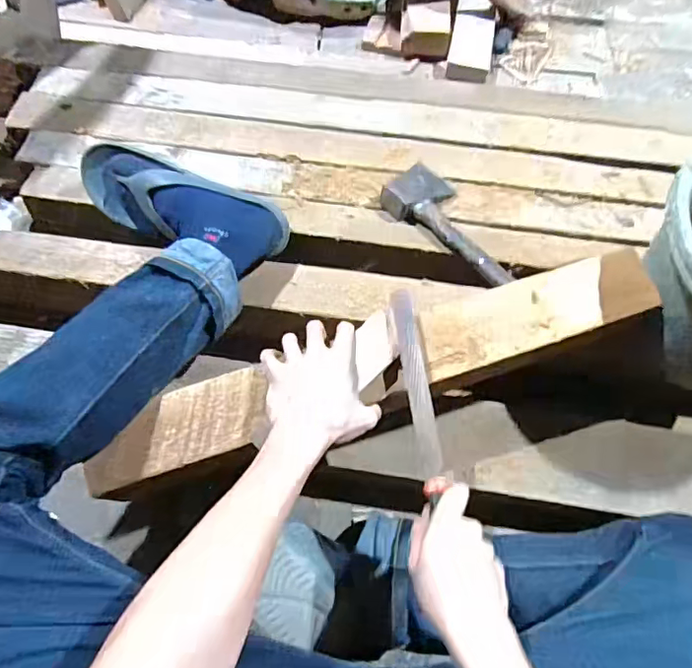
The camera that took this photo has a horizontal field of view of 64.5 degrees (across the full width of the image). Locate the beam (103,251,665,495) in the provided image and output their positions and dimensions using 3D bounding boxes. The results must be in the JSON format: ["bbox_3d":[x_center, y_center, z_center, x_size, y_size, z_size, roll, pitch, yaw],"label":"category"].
[{"bbox_3d":[0.050,0.033,0.586,0.633,0.049,0.092,-18,62,-12],"label":"beam"}]

